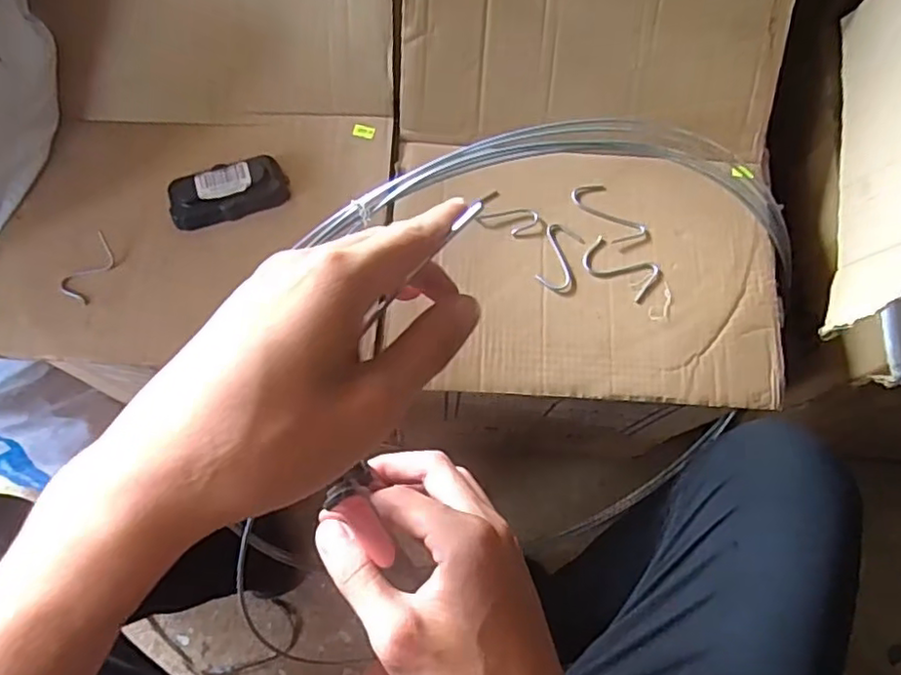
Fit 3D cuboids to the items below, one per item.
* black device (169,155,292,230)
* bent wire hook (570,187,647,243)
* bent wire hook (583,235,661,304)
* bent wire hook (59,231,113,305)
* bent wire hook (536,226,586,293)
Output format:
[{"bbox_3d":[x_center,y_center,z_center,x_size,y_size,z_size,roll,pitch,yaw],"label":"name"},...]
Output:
[{"bbox_3d":[-0.210,-0.139,0.591,0.108,0.022,0.054,-23,73,-9],"label":"black device"},{"bbox_3d":[0.154,-0.121,0.613,0.037,0.004,0.076,-34,75,-12],"label":"bent wire hook"},{"bbox_3d":[0.160,-0.065,0.592,0.070,0.007,0.043,35,73,10],"label":"bent wire hook"},{"bbox_3d":[-0.327,-0.063,0.574,0.030,0.009,0.064,25,72,7],"label":"bent wire hook"},{"bbox_3d":[0.102,-0.075,0.594,0.037,0.004,0.066,20,72,5],"label":"bent wire hook"}]

